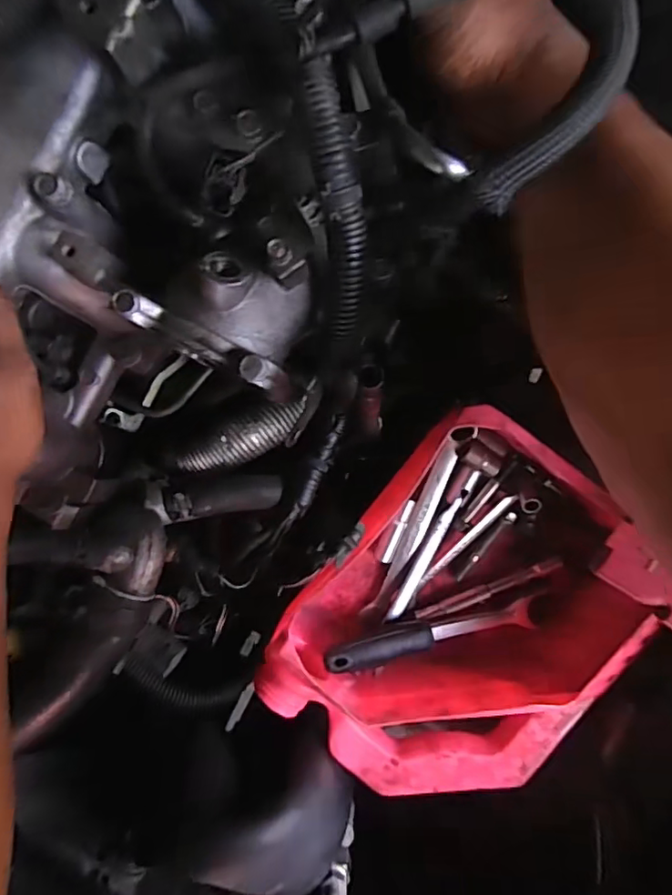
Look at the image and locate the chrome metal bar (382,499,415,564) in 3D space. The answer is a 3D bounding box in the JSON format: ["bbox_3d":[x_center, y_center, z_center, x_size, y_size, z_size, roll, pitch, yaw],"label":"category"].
[{"bbox_3d":[0.052,0.070,0.475,0.009,0.004,0.056,22,93,3],"label":"chrome metal bar"}]

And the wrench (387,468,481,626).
[{"bbox_3d":[0.080,0.082,0.473,0.012,0.008,0.142,28,94,2],"label":"wrench"}]

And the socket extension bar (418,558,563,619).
[{"bbox_3d":[0.126,0.118,0.470,0.123,0.009,0.010,-23,90,4],"label":"socket extension bar"}]

